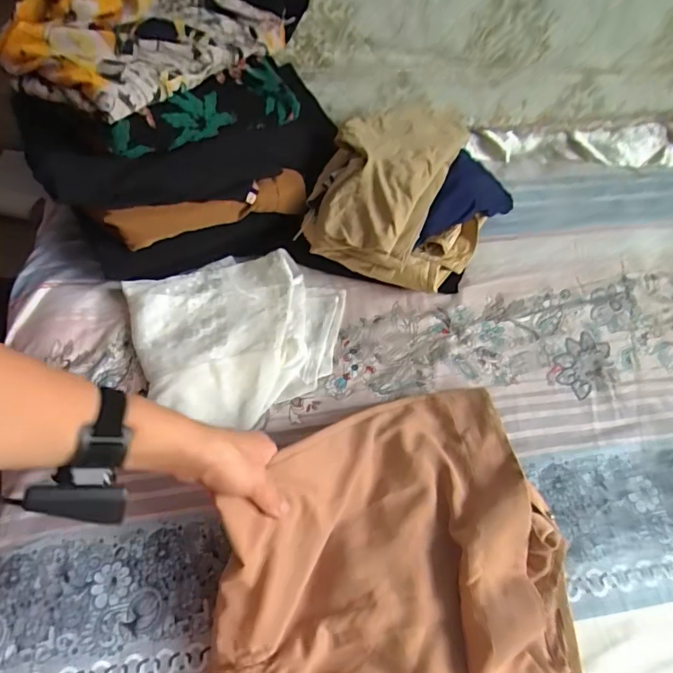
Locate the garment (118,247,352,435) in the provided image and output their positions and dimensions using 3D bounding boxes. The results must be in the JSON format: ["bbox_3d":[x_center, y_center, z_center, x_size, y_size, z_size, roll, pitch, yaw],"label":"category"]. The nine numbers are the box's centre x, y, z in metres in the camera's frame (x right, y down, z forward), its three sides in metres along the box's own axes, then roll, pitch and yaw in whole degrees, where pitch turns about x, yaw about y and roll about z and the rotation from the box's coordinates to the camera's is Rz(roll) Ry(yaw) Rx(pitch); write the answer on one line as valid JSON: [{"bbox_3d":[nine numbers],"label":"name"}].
[{"bbox_3d":[-0.121,-0.010,0.648,0.260,0.023,0.229,-16,60,-11],"label":"garment"}]

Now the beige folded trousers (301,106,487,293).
[{"bbox_3d":[0.091,-0.198,0.711,0.231,0.120,0.249,19,58,10],"label":"beige folded trousers"}]

